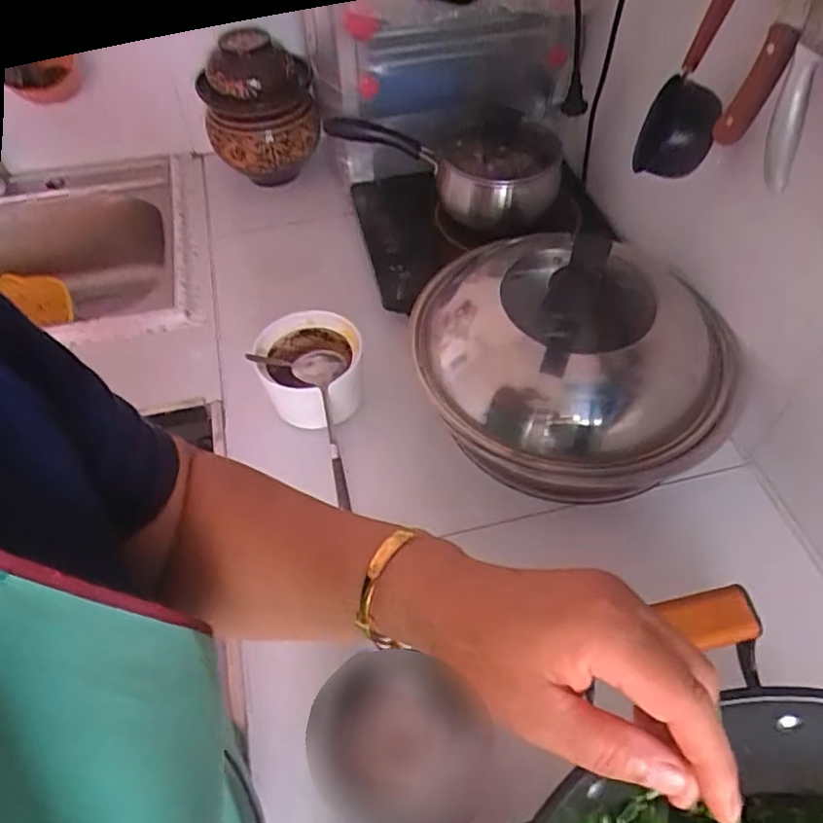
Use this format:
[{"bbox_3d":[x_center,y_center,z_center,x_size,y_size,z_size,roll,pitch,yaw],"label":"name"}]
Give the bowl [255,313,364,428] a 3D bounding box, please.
[{"bbox_3d":[-0.128,-0.050,0.778,0.124,0.073,0.133,-1,52,1],"label":"bowl"}]

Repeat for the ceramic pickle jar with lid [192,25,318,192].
[{"bbox_3d":[-0.254,-0.505,1.089,0.184,0.219,0.185,-1,52,1],"label":"ceramic pickle jar with lid"}]

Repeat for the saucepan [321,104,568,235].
[{"bbox_3d":[0.047,-0.368,0.961,0.352,0.118,0.166,12,53,12],"label":"saucepan"}]

